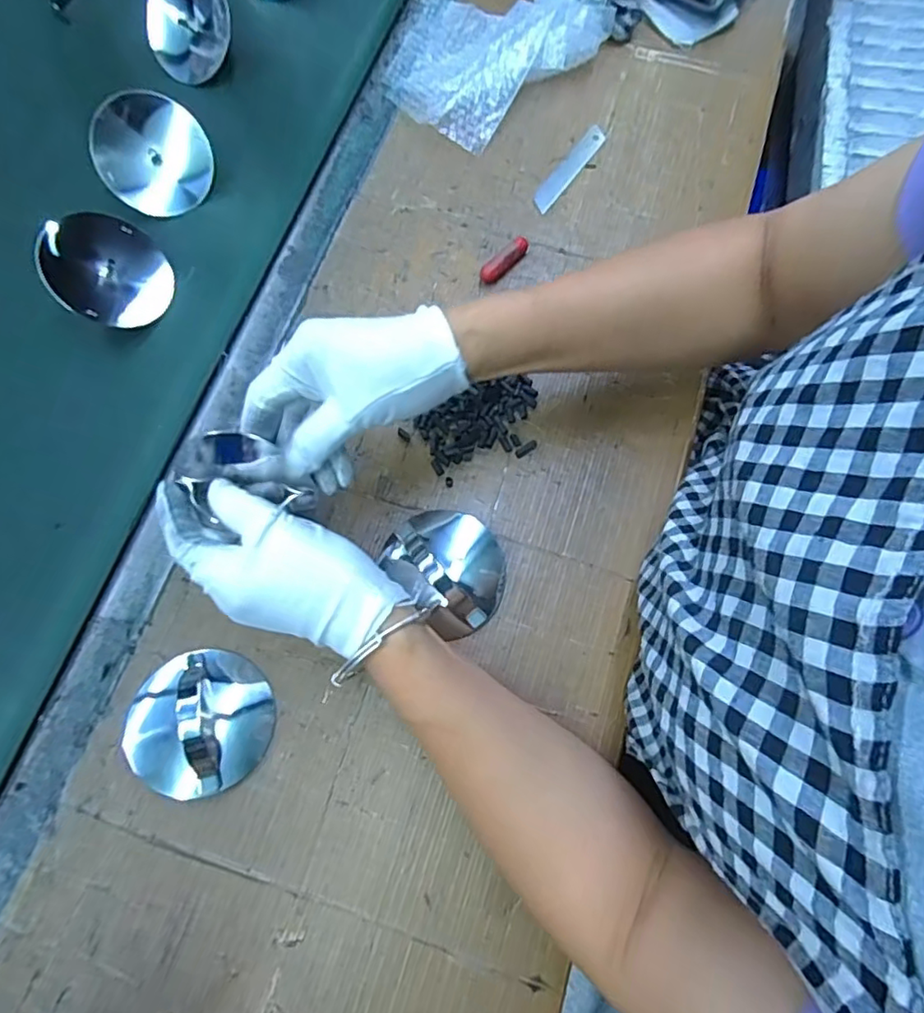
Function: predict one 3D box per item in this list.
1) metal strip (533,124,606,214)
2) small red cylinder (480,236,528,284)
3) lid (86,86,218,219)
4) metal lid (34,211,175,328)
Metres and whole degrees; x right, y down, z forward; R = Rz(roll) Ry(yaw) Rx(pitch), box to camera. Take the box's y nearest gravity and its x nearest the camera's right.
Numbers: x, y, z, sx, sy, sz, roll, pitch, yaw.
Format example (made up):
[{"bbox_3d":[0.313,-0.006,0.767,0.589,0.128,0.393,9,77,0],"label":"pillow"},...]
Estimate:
[{"bbox_3d":[0.092,-0.289,0.500,0.018,0.004,0.102,34,76,10],"label":"metal strip"},{"bbox_3d":[0.034,-0.196,0.466,0.050,0.015,0.014,-41,77,-12],"label":"small red cylinder"},{"bbox_3d":[-0.247,-0.281,0.470,0.085,0.005,0.085,-7,109,-20],"label":"lid"},{"bbox_3d":[-0.261,-0.176,0.434,0.083,0.014,0.079,4,83,-36],"label":"metal lid"}]

